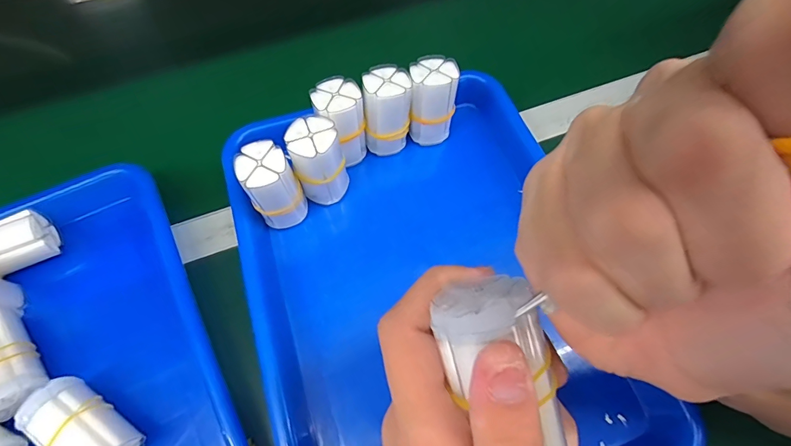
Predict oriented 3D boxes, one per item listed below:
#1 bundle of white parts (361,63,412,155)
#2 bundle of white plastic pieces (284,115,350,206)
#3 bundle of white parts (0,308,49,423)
[{"bbox_3d":[-0.007,-0.092,0.327,0.036,0.066,0.036,-6,64,-4],"label":"bundle of white parts"},{"bbox_3d":[-0.057,-0.043,0.303,0.039,0.067,0.044,-14,65,-8],"label":"bundle of white plastic pieces"},{"bbox_3d":[-0.269,0.093,0.272,0.031,0.028,0.074,-36,70,-17],"label":"bundle of white parts"}]

